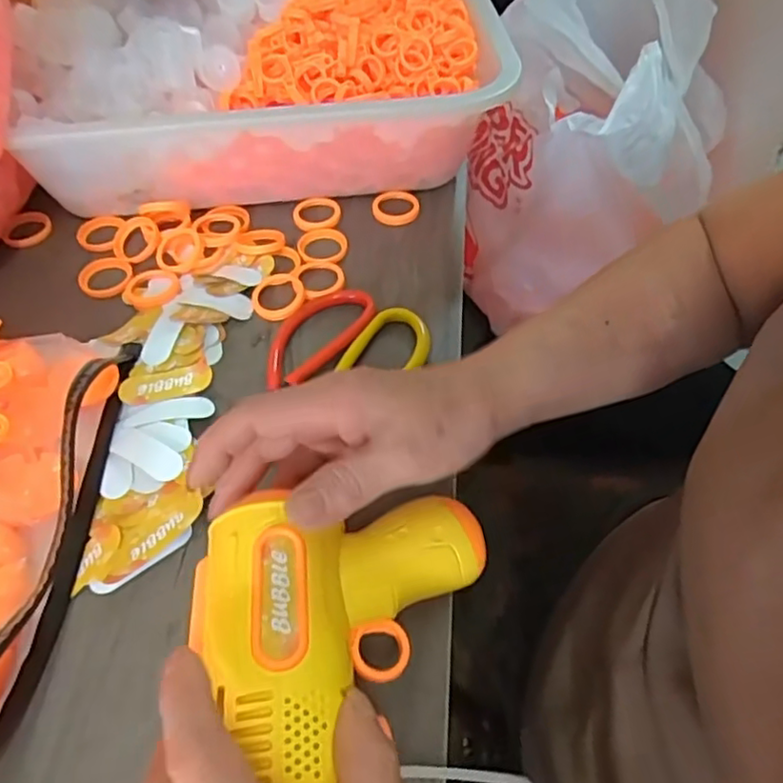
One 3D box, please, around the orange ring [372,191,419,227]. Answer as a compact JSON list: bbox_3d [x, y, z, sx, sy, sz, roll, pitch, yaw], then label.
[{"bbox_3d":[0.003,-0.137,0.478,0.035,0.010,0.035,0,52,0],"label":"orange ring"}]

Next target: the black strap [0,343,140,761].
[{"bbox_3d":[-0.165,0.067,0.285,0.046,0.050,0.276,3,52,3],"label":"black strap"}]

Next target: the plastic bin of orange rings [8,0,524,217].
[{"bbox_3d":[-0.090,-0.234,0.484,0.336,0.114,0.212,-7,53,-5],"label":"plastic bin of orange rings"}]

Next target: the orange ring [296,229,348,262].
[{"bbox_3d":[-0.049,-0.104,0.449,0.035,0.004,0.035,0,52,0],"label":"orange ring"}]

